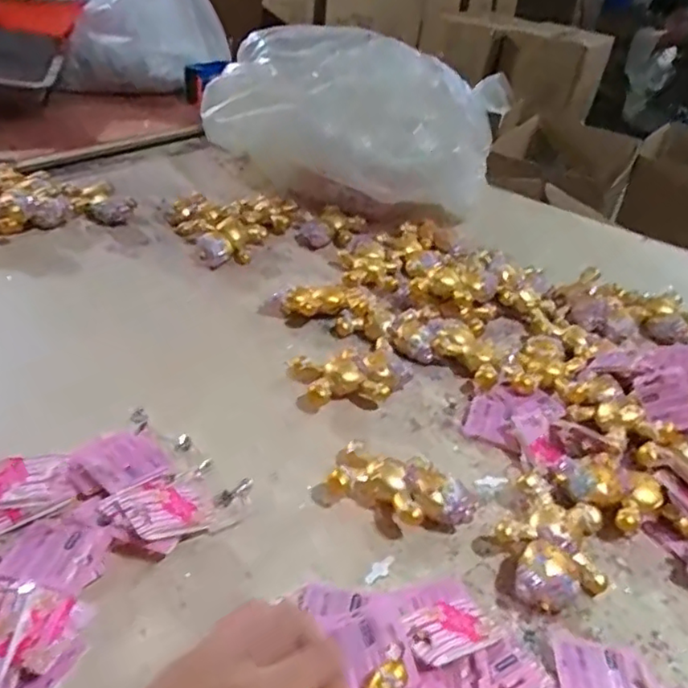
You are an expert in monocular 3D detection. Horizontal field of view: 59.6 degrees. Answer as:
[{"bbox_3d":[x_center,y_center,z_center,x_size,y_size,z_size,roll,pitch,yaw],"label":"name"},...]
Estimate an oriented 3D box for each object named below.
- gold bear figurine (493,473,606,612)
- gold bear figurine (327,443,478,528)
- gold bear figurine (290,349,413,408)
[{"bbox_3d":[0.155,0.151,0.447,0.077,0.030,0.106,17,36,13],"label":"gold bear figurine"},{"bbox_3d":[0.043,0.116,0.470,0.111,0.032,0.059,22,37,19],"label":"gold bear figurine"},{"bbox_3d":[0.011,0.034,0.580,0.112,0.030,0.060,0,35,-11],"label":"gold bear figurine"}]

